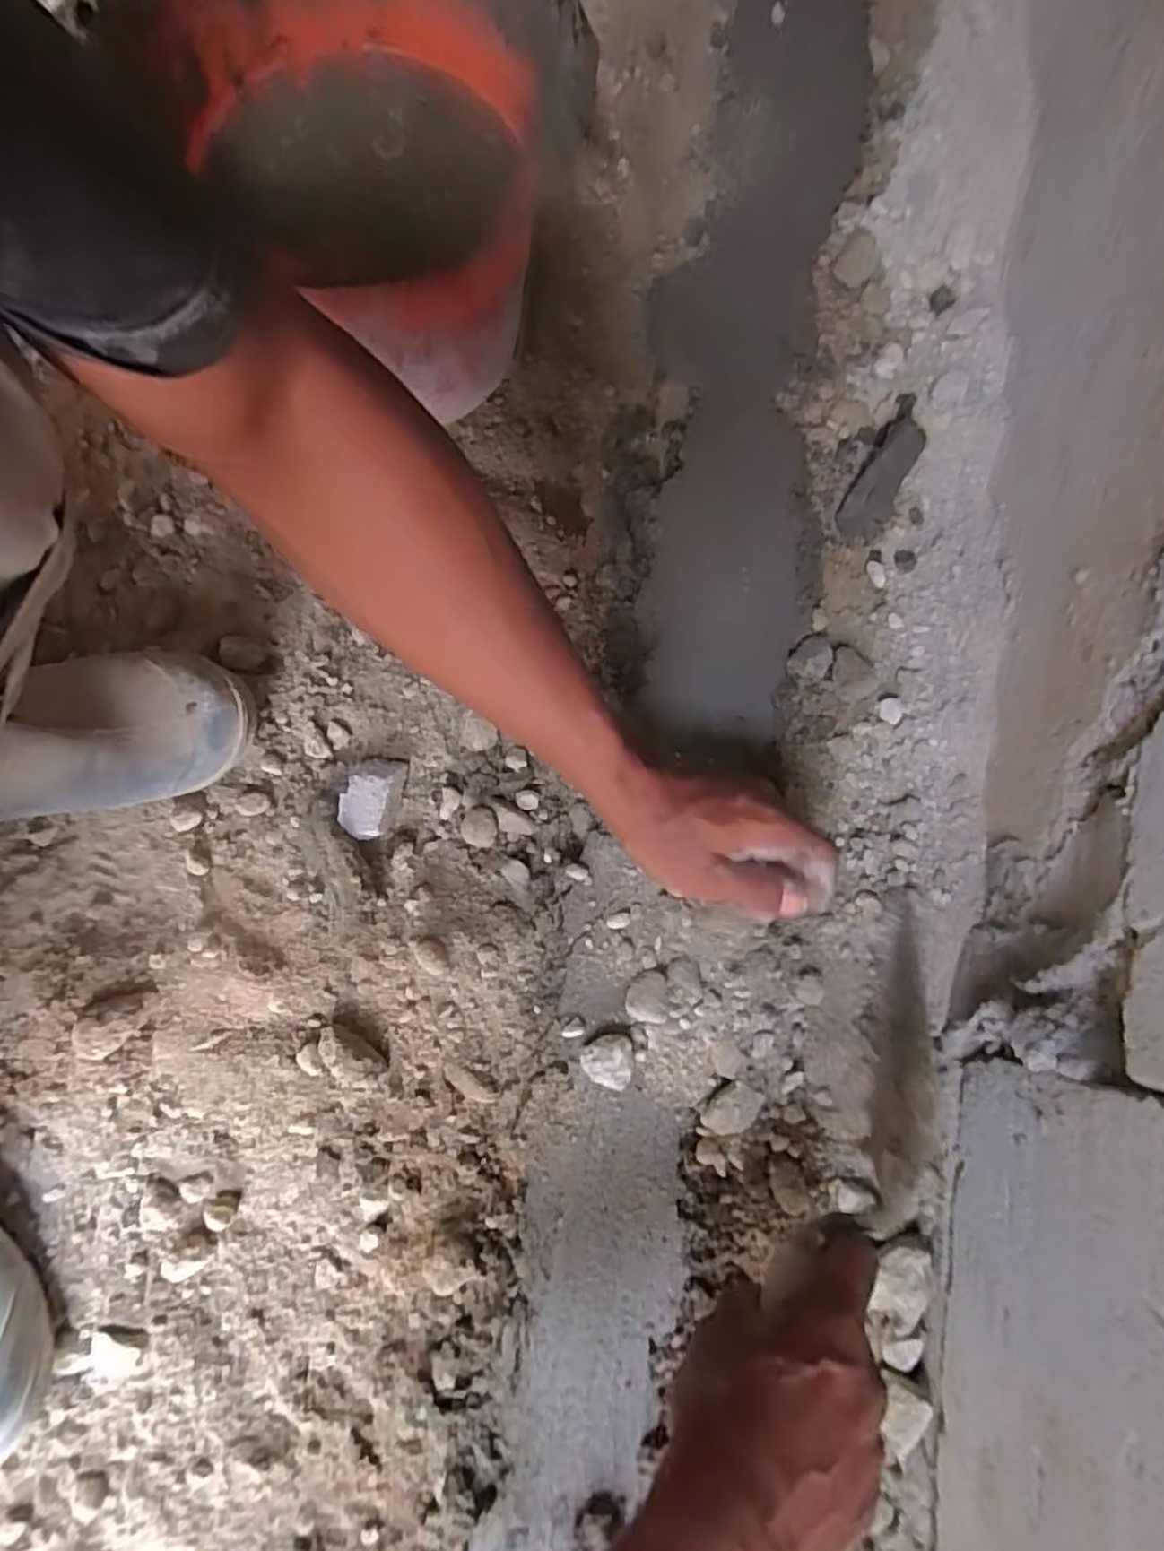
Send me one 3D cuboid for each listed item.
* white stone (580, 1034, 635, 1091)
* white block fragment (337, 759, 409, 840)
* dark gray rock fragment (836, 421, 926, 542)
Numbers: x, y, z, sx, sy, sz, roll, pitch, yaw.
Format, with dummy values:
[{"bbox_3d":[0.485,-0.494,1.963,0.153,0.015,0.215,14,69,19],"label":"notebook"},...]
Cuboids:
[{"bbox_3d":[0.017,0.165,0.415,0.030,0.021,0.028,1,77,-4],"label":"white stone"},{"bbox_3d":[-0.141,0.015,0.475,0.030,0.028,0.056,11,77,3],"label":"white block fragment"},{"bbox_3d":[0.222,-0.217,0.529,0.033,0.020,0.089,29,98,6],"label":"dark gray rock fragment"}]

